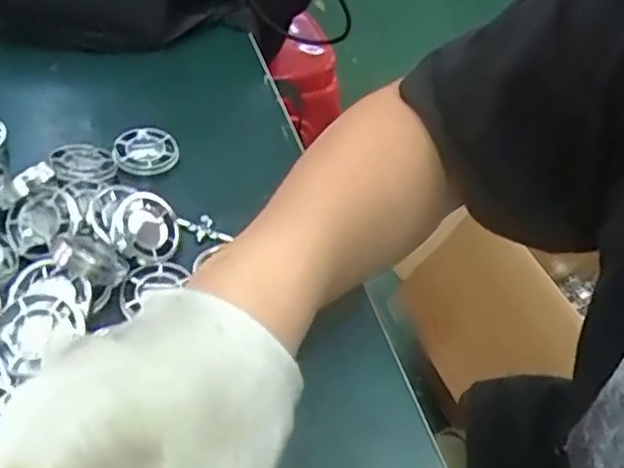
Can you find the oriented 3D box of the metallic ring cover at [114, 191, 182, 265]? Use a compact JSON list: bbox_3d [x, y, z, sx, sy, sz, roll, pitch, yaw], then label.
[{"bbox_3d":[-0.090,-0.004,0.366,0.036,0.011,0.040,14,57,-31],"label":"metallic ring cover"}]

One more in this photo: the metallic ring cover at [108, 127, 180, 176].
[{"bbox_3d":[-0.107,-0.054,0.428,0.041,0.014,0.037,-11,51,-21],"label":"metallic ring cover"}]

